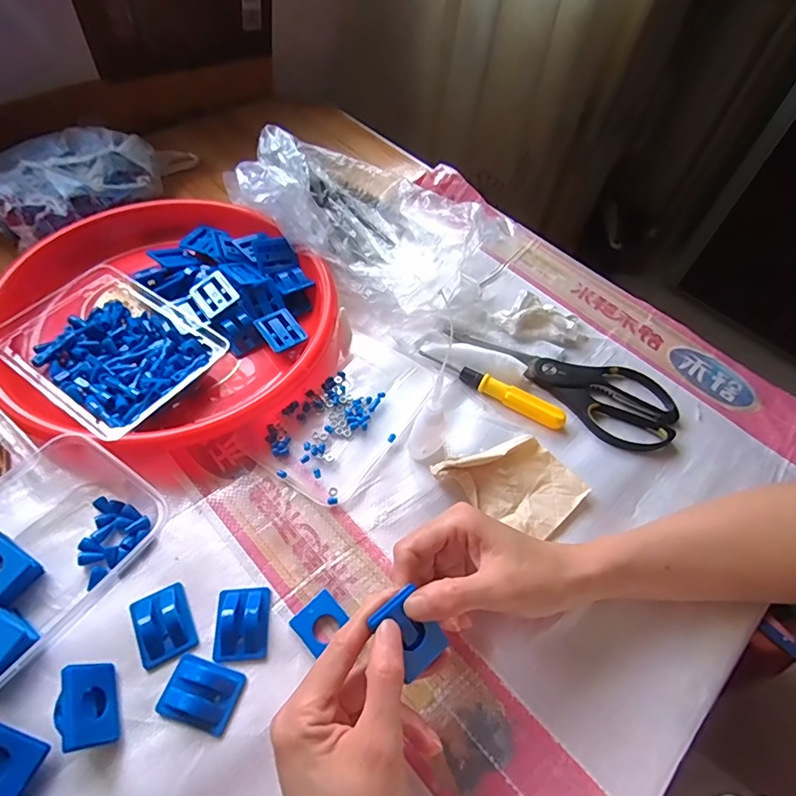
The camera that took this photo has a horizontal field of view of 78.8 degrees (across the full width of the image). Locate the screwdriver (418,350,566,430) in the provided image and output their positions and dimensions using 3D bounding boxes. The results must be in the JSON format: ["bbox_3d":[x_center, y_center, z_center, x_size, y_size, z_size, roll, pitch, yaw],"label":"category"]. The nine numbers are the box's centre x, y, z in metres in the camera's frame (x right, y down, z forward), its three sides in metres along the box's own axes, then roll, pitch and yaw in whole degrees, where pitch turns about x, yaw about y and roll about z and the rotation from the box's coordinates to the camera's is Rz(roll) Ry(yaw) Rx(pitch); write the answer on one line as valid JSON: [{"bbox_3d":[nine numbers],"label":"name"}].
[{"bbox_3d":[0.087,-0.012,0.448,0.142,0.014,0.016,30,58,15],"label":"screwdriver"}]

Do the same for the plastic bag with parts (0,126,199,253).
[{"bbox_3d":[-0.343,-0.251,0.543,0.110,0.061,0.229,31,58,16],"label":"plastic bag with parts"}]

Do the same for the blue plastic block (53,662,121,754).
[{"bbox_3d":[-0.183,0.181,0.284,0.016,0.035,0.044,-33,60,11],"label":"blue plastic block"}]

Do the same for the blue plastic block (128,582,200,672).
[{"bbox_3d":[-0.156,0.149,0.320,0.035,0.011,0.045,-23,60,-20],"label":"blue plastic block"}]

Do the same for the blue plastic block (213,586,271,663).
[{"bbox_3d":[-0.104,0.149,0.324,0.034,0.011,0.045,-1,55,-6],"label":"blue plastic block"}]

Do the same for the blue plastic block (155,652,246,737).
[{"bbox_3d":[-0.122,0.180,0.297,0.045,0.013,0.034,17,55,6],"label":"blue plastic block"}]

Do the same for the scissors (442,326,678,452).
[{"bbox_3d":[0.159,-0.028,0.466,0.216,0.012,0.088,35,59,18],"label":"scissors"}]

